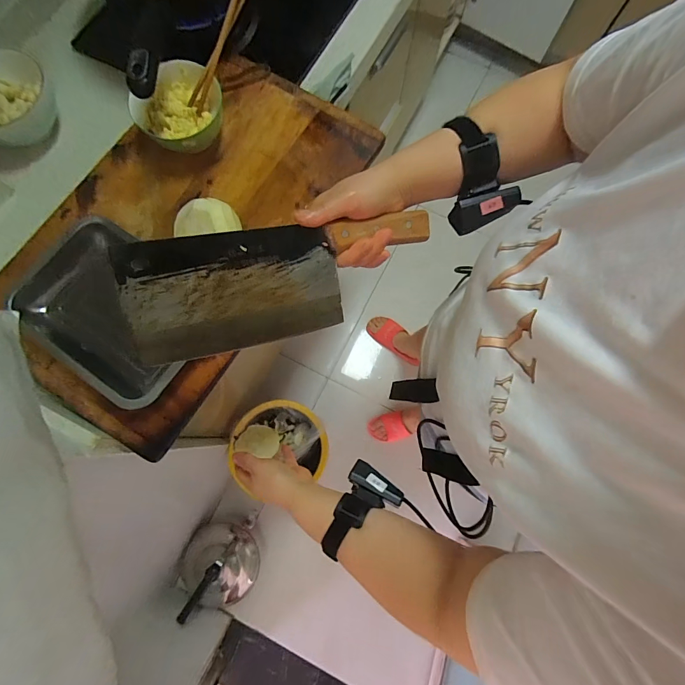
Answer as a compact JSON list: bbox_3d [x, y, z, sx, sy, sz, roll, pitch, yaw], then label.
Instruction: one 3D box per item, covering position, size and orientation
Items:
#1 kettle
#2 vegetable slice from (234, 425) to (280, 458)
[{"bbox_3d":[-0.358,0.646,1.062,0.216,0.203,0.218,0,77,-1],"label":"kettle"},{"bbox_3d":[-0.129,0.150,0.573,0.061,0.065,0.005,19,114,-5],"label":"vegetable slice"}]

